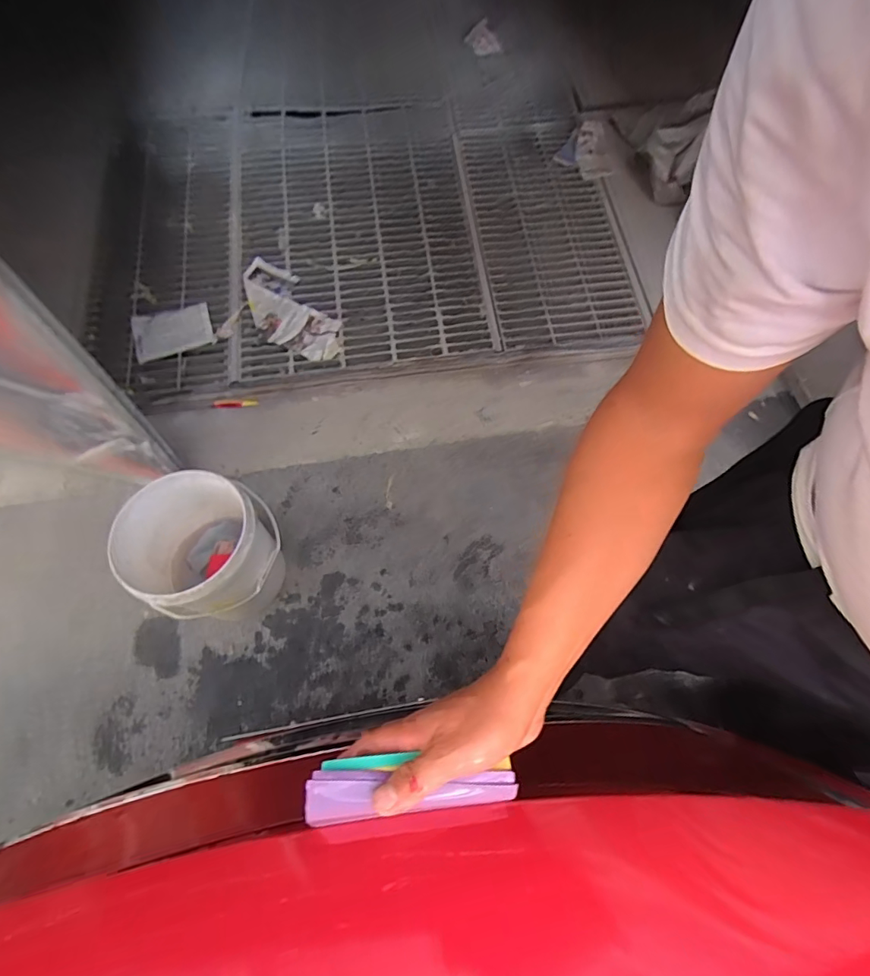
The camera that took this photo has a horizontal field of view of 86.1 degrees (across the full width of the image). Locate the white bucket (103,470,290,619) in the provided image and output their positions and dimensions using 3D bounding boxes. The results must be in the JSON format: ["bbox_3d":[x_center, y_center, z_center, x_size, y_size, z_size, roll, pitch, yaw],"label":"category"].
[{"bbox_3d":[-0.580,0.164,1.194,0.327,0.356,0.303,-1,61,2],"label":"white bucket"}]

